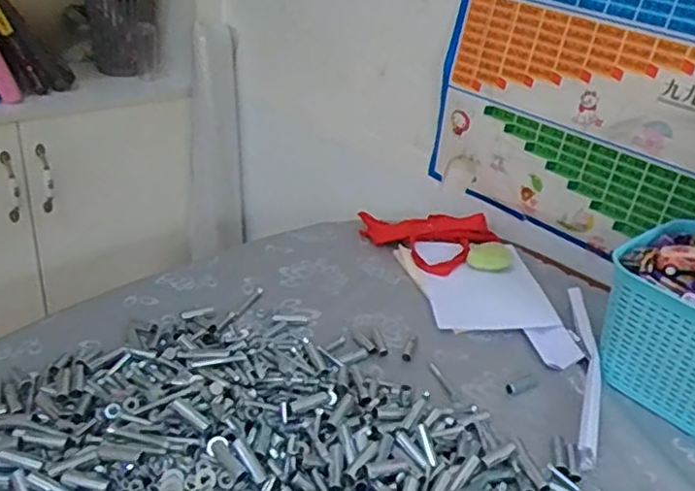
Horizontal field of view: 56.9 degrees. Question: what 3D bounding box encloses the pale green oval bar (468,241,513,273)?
[{"bbox_3d":[0.197,0.014,0.888,0.060,0.016,0.057,9,29,6],"label":"pale green oval bar"}]

